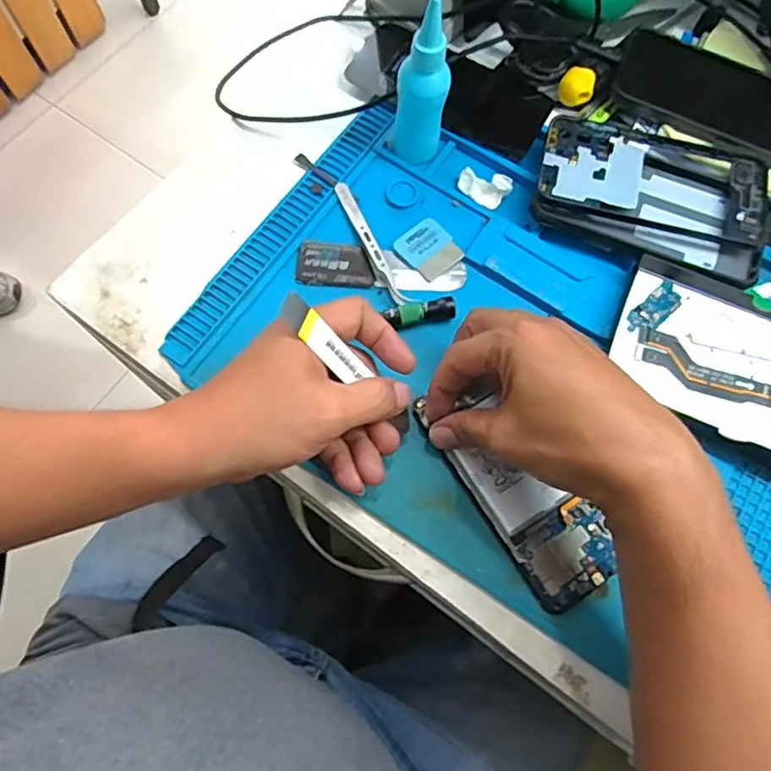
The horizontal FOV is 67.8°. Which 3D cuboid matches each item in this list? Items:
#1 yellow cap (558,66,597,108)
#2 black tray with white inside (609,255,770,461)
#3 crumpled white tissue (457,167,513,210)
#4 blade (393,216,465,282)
[{"bbox_3d":[0.150,-0.234,0.449,0.026,0.020,0.020,30,73,8],"label":"yellow cap"},{"bbox_3d":[0.240,-0.012,0.381,0.172,0.018,0.110,21,72,5],"label":"black tray with white inside"},{"bbox_3d":[0.073,-0.148,0.426,0.038,0.015,0.022,26,72,7],"label":"crumpled white tissue"},{"bbox_3d":[0.032,-0.099,0.415,0.037,0.004,0.041,-42,78,-14],"label":"blade"}]

